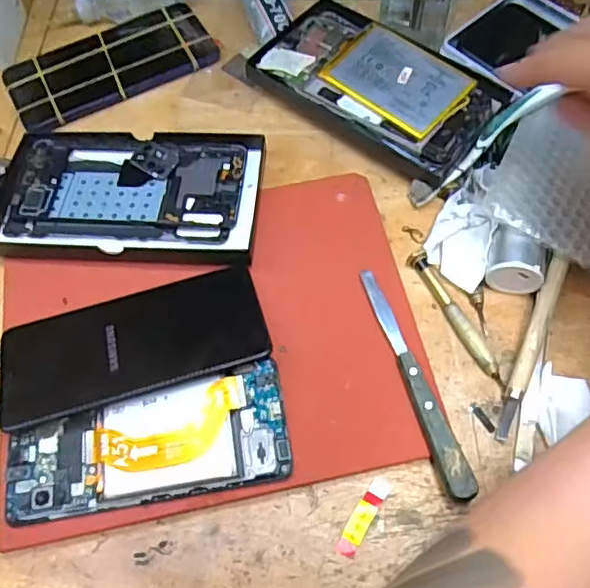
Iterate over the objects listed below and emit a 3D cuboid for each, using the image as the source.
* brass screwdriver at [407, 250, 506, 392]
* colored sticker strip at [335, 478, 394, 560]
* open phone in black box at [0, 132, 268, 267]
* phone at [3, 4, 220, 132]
[{"bbox_3d":[0.099,0.014,0.367,0.010,0.007,0.098,-25,66,-10],"label":"brass screwdriver"},{"bbox_3d":[0.036,0.119,0.320,0.011,0.005,0.044,29,68,15],"label":"colored sticker strip"},{"bbox_3d":[-0.112,-0.068,0.409,0.177,0.016,0.110,1,64,3],"label":"open phone in black box"},{"bbox_3d":[-0.143,-0.179,0.473,0.158,0.009,0.076,-28,66,-11],"label":"phone"}]

